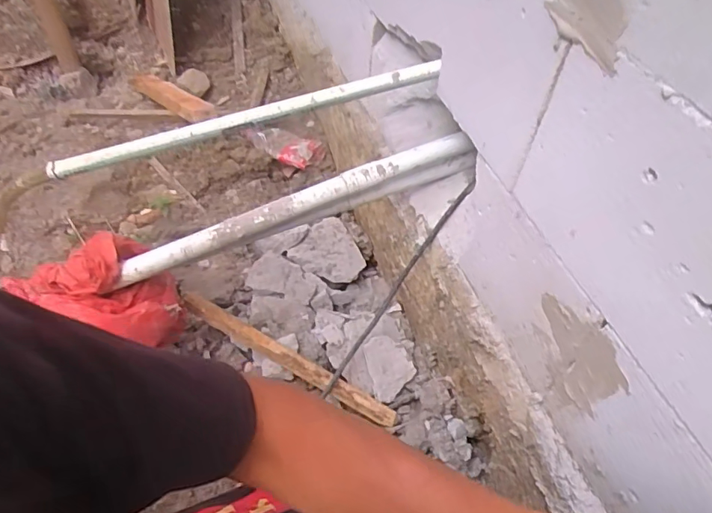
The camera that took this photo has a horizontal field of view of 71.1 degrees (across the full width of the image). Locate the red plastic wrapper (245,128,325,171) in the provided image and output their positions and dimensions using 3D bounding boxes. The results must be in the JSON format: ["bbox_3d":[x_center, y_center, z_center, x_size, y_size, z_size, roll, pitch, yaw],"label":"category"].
[{"bbox_3d":[-0.183,-0.272,1.233,0.205,0.035,0.114,13,53,8],"label":"red plastic wrapper"}]

